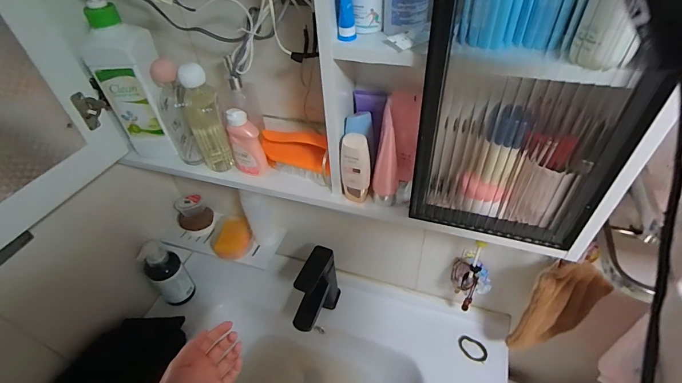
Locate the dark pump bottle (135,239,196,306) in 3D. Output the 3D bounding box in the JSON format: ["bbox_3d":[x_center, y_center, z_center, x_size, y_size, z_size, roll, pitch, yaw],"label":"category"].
[{"bbox_3d":[-0.392,0.179,0.792,0.074,0.180,0.074,-34,51,-27],"label":"dark pump bottle"}]

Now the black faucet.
[{"bbox_3d":[-0.057,0.224,0.735,0.055,0.162,0.149,16,48,20],"label":"black faucet"}]

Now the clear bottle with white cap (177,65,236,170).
[{"bbox_3d":[-0.210,-0.112,0.559,0.047,0.168,0.045,-15,45,-11],"label":"clear bottle with white cap"}]

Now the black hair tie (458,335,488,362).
[{"bbox_3d":[0.275,0.330,0.741,0.060,0.010,0.038,25,51,27],"label":"black hair tie"}]

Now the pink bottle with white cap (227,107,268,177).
[{"bbox_3d":[-0.152,-0.079,0.557,0.044,0.106,0.051,-24,47,-19],"label":"pink bottle with white cap"}]

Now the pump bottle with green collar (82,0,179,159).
[{"bbox_3d":[-0.328,-0.183,0.553,0.080,0.266,0.071,3,45,8],"label":"pump bottle with green collar"}]

